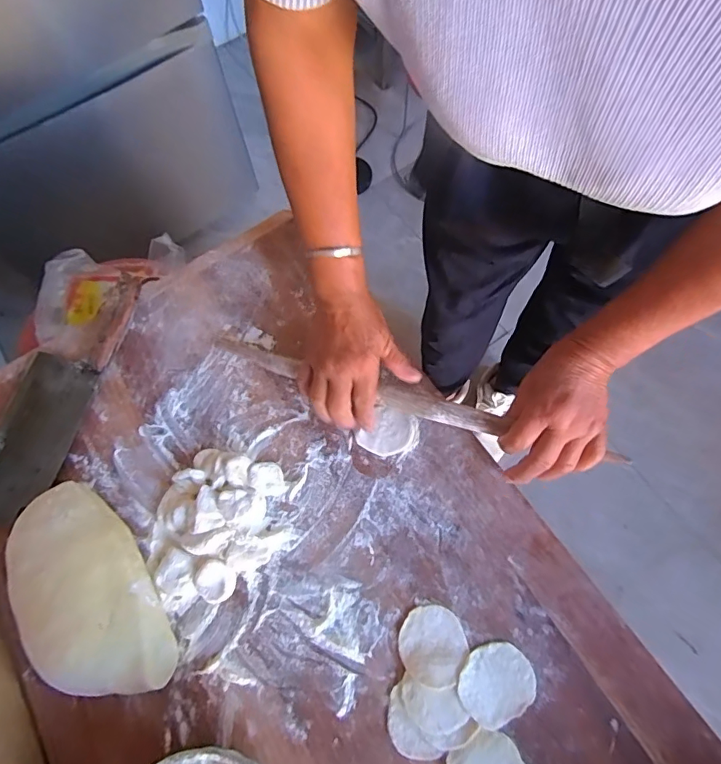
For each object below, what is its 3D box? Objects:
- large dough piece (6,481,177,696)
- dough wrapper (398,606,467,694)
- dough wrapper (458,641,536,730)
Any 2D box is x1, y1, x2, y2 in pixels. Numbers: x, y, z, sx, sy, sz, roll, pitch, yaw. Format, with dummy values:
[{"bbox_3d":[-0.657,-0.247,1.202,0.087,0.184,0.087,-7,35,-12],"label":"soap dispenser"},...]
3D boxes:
[{"bbox_3d":[-0.260,0.193,0.450,0.118,0.050,0.211,-27,70,-9],"label":"large dough piece"},{"bbox_3d":[0.066,0.238,0.440,0.060,0.006,0.062,31,63,18],"label":"dough wrapper"},{"bbox_3d":[0.119,0.264,0.425,0.065,0.004,0.058,-23,69,-7],"label":"dough wrapper"}]

